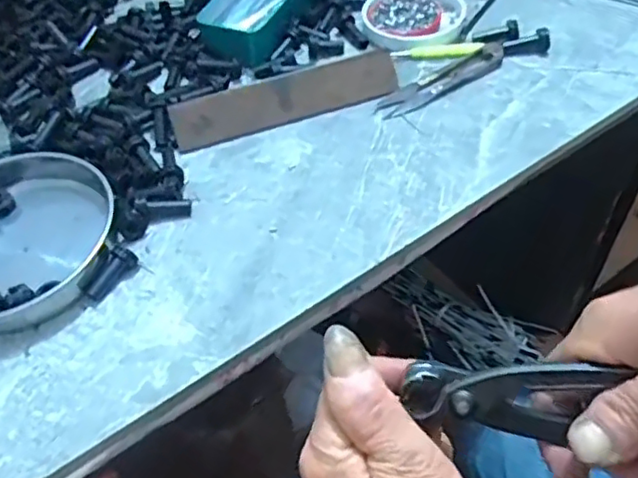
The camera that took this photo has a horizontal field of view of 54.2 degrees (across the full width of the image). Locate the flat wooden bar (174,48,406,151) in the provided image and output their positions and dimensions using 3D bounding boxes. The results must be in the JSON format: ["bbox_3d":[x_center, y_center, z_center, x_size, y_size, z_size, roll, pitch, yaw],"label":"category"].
[{"bbox_3d":[-0.026,-0.110,0.488,0.176,0.036,0.010,-17,12,-9],"label":"flat wooden bar"}]

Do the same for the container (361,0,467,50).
[{"bbox_3d":[0.086,-0.204,0.570,0.087,0.016,0.092,-3,51,4],"label":"container"}]

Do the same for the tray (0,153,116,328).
[{"bbox_3d":[-0.220,-0.003,0.426,0.155,0.031,0.134,19,56,20],"label":"tray"}]

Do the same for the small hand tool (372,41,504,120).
[{"bbox_3d":[0.100,-0.128,0.502,0.122,0.007,0.026,-30,54,-17],"label":"small hand tool"}]

